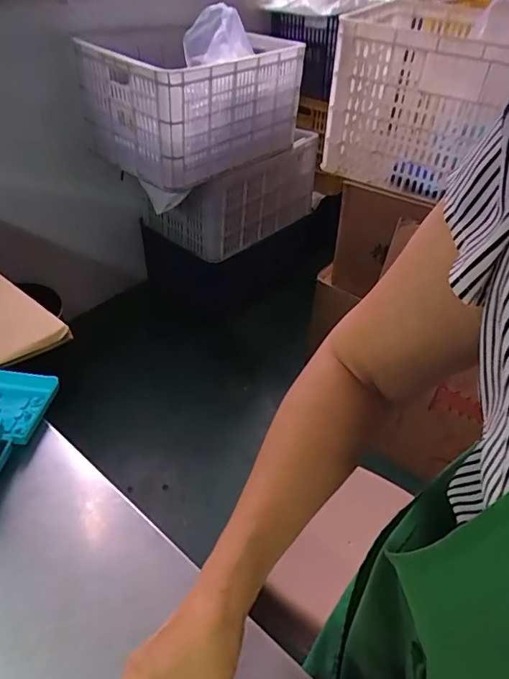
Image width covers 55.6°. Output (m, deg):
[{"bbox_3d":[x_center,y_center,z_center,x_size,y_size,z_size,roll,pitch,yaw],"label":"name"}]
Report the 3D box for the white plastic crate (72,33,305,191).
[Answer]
[{"bbox_3d":[-0.168,-0.741,1.525,0.375,0.307,0.606,33,49,28],"label":"white plastic crate"}]

